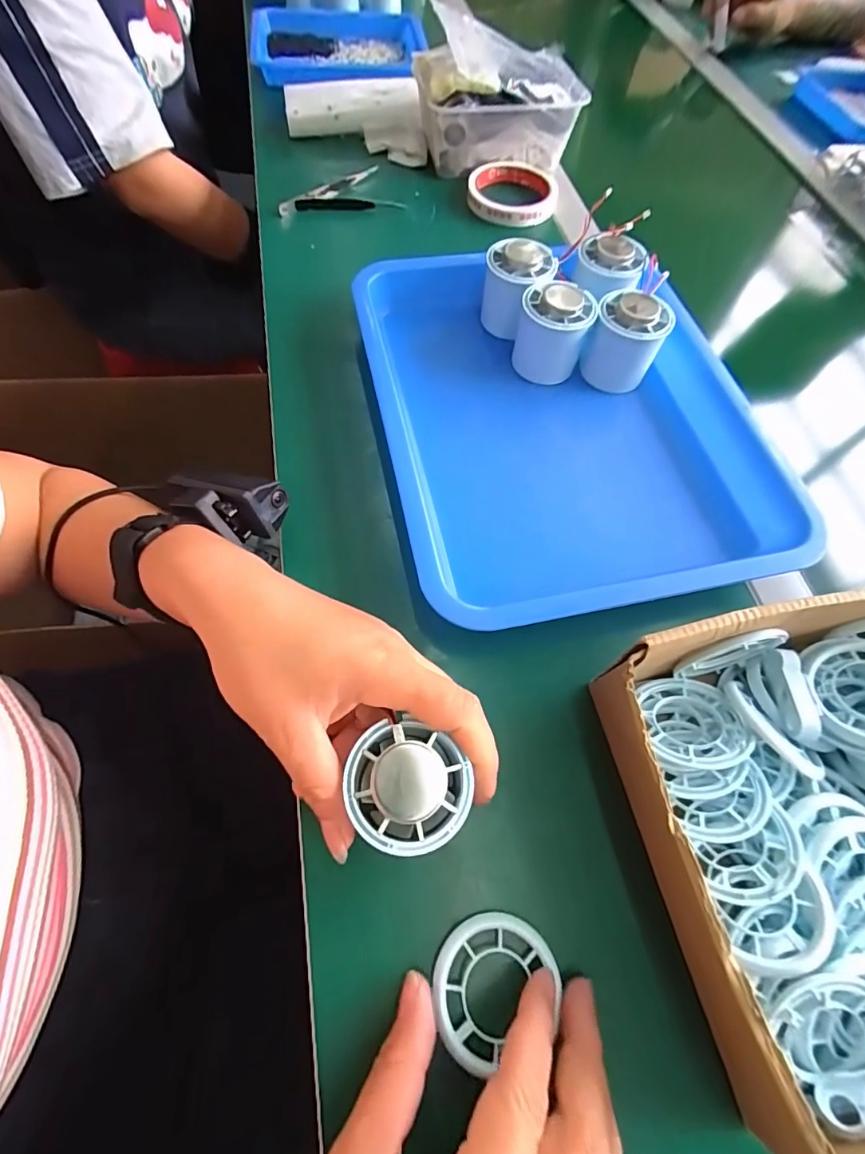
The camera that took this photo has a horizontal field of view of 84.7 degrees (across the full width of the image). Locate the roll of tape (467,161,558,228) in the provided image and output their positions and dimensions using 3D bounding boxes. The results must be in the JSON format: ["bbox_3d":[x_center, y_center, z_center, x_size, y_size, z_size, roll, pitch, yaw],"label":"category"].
[{"bbox_3d":[0.081,-0.398,0.490,0.087,0.021,0.092,1,63,-3],"label":"roll of tape"}]

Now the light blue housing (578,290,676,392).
[{"bbox_3d":[0.147,-0.179,0.366,0.051,0.057,0.051,25,64,9],"label":"light blue housing"}]

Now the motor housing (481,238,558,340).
[{"bbox_3d":[0.072,-0.230,0.383,0.048,0.061,0.051,1,63,-3],"label":"motor housing"}]

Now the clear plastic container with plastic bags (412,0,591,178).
[{"bbox_3d":[0.069,-0.501,0.495,0.163,0.085,0.118,-6,63,-7],"label":"clear plastic container with plastic bags"}]

